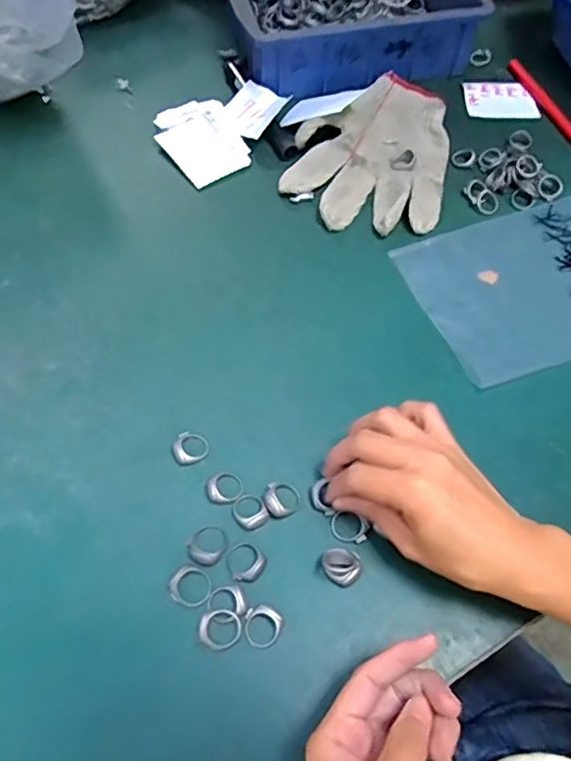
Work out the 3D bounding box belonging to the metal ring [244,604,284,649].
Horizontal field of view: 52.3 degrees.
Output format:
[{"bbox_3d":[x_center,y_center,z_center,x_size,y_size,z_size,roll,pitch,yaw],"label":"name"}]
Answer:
[{"bbox_3d":[-0.014,0.142,0.338,0.022,0.004,0.022,1,60,-2],"label":"metal ring"}]

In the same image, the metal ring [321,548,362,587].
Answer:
[{"bbox_3d":[0.034,0.113,0.355,0.024,0.010,0.018,29,63,14],"label":"metal ring"}]

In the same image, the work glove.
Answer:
[{"bbox_3d":[0.082,-0.218,0.544,0.137,0.021,0.198,13,60,5],"label":"work glove"}]

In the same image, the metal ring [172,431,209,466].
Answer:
[{"bbox_3d":[-0.064,0.044,0.391,0.023,0.004,0.023,1,60,-2],"label":"metal ring"}]

